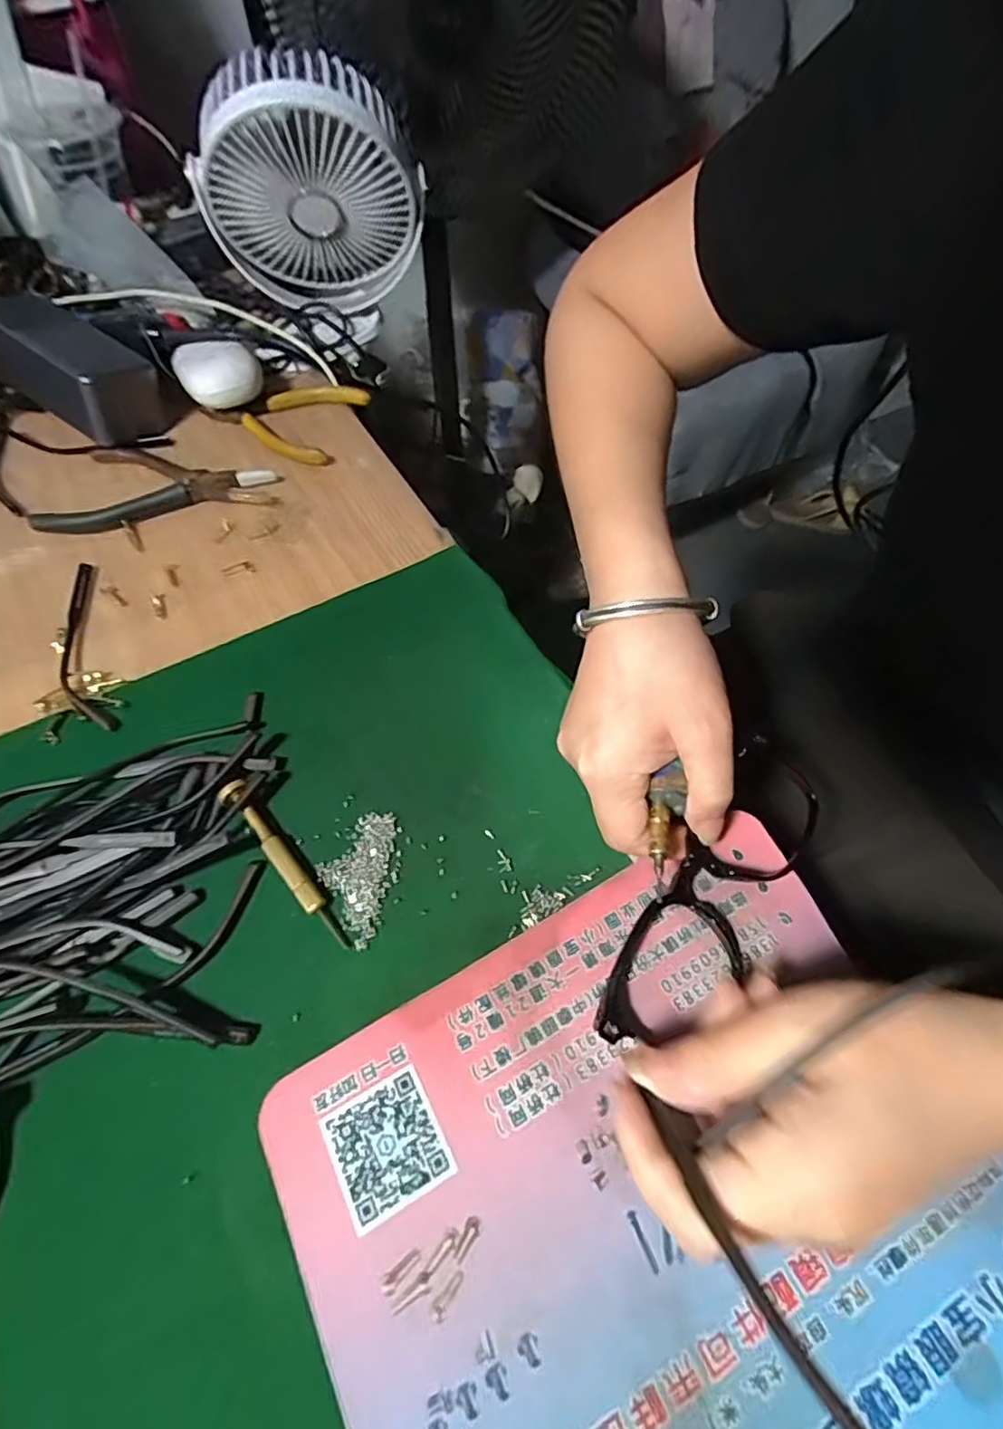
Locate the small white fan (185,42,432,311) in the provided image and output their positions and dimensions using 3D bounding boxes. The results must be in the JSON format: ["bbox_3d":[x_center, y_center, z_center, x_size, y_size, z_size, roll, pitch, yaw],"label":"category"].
[{"bbox_3d":[-0.138,-0.378,0.447,0.151,0.154,0.082,-2,82,-46],"label":"small white fan"}]

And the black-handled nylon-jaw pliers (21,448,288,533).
[{"bbox_3d":[-0.226,-0.153,0.410,0.146,0.012,0.073,0,59,2],"label":"black-handled nylon-jaw pliers"}]

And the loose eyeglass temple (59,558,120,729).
[{"bbox_3d":[-0.238,-0.039,0.346,0.024,0.005,0.127,-23,60,-12],"label":"loose eyeglass temple"}]

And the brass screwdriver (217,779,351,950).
[{"bbox_3d":[-0.098,0.065,0.276,0.012,0.014,0.092,-40,65,-20],"label":"brass screwdriver"}]

